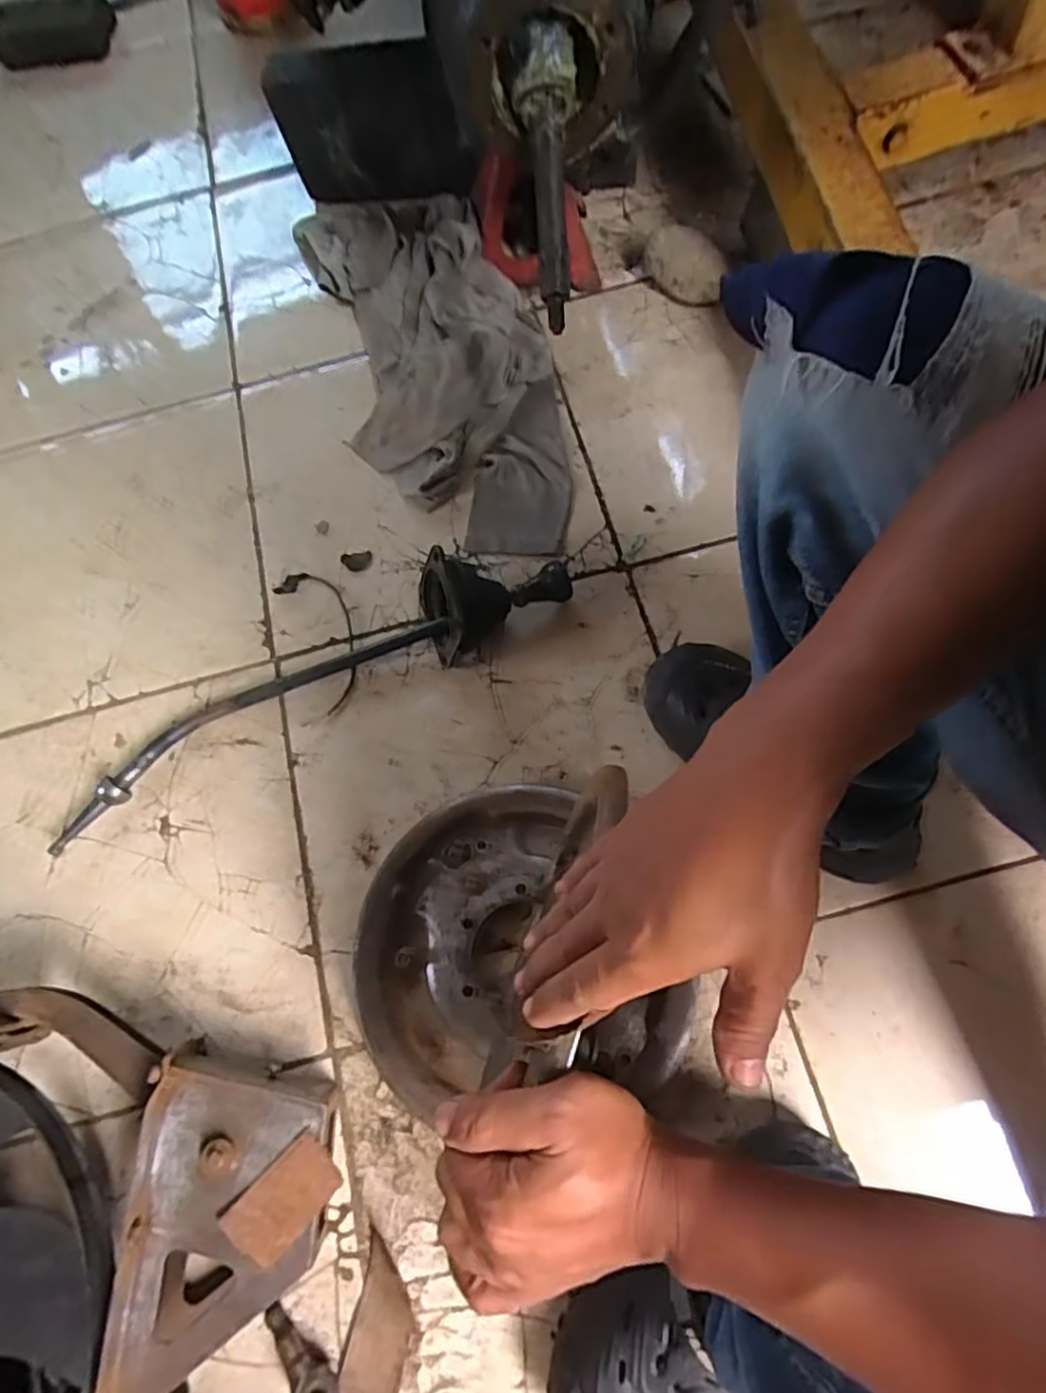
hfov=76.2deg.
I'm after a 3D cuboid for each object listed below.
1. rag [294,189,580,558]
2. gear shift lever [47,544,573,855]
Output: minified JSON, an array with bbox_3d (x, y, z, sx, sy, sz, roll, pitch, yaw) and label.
[{"bbox_3d":[-0.106,-0.430,0.816,0.257,0.072,0.574,-16,71,-1],"label":"rag"},{"bbox_3d":[-0.225,-0.020,0.686,0.590,0.091,0.107,-28,74,-7],"label":"gear shift lever"}]

